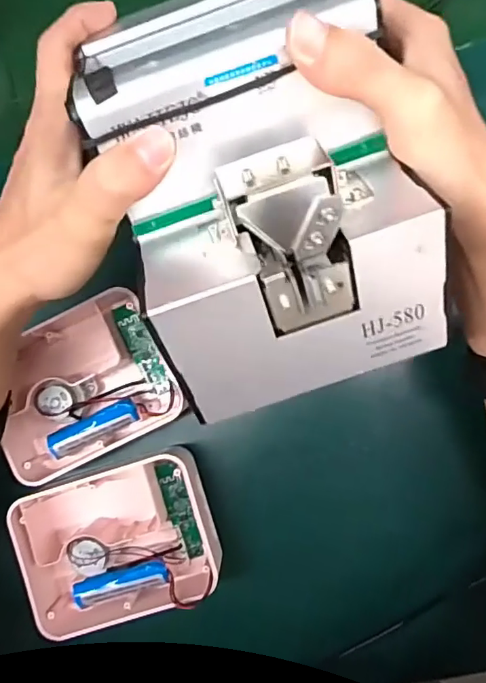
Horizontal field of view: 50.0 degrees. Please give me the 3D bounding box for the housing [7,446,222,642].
[{"bbox_3d":[-0.088,0.141,0.367,0.131,0.042,0.102,-17,88,5],"label":"housing"}]

